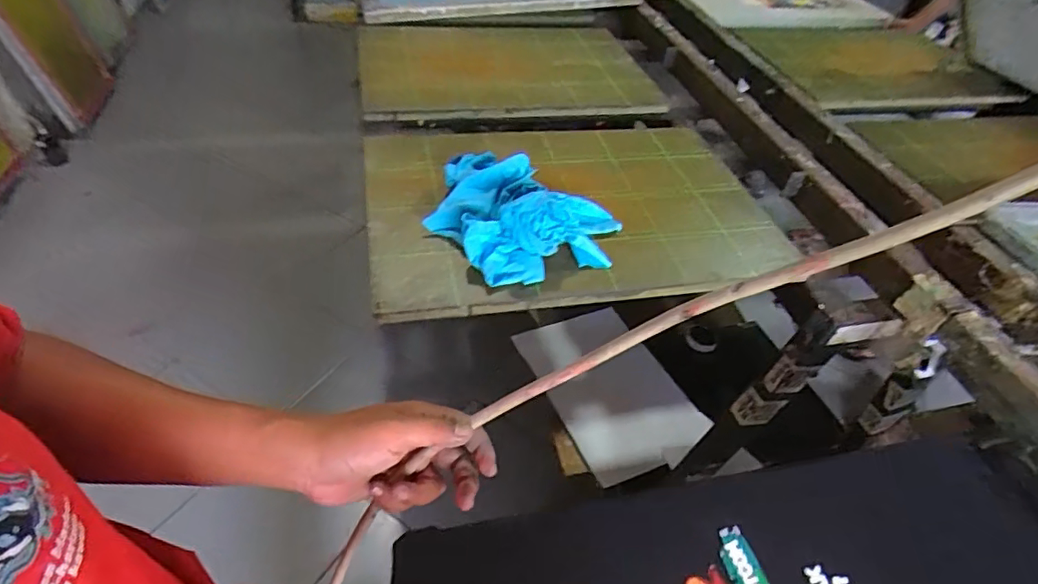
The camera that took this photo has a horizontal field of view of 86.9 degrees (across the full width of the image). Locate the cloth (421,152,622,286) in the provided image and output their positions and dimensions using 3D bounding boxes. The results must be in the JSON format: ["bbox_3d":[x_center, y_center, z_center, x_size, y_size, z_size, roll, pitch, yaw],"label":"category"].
[{"bbox_3d":[0.002,-0.104,0.727,0.254,0.081,0.206,13,46,5],"label":"cloth"}]

